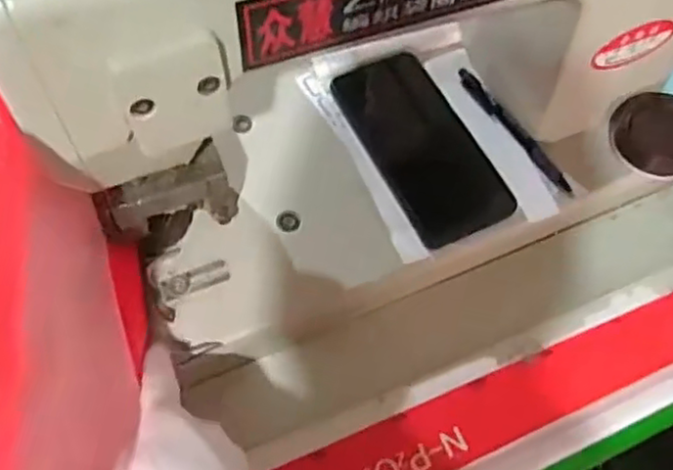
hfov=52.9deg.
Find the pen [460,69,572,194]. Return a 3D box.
[{"bbox_3d":[0.140,-0.085,0.539,0.010,0.013,0.134,-30,65,-17],"label":"pen"}]

